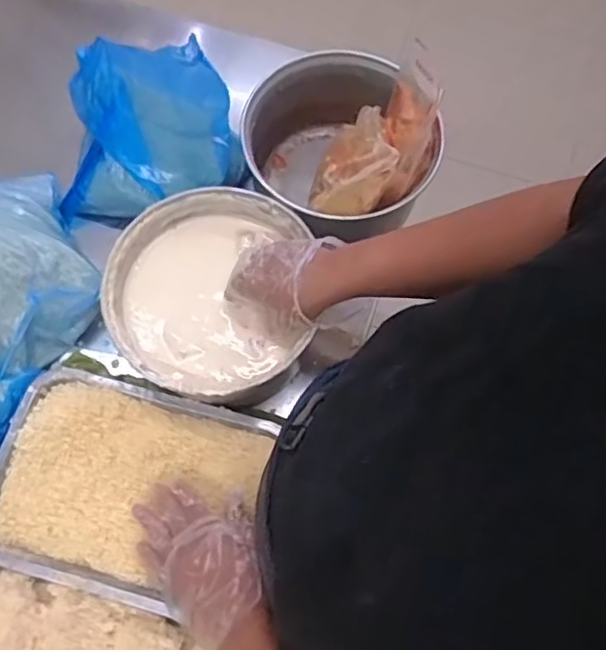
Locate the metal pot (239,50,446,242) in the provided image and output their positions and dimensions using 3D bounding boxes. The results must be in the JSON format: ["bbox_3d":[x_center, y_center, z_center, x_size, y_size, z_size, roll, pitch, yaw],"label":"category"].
[{"bbox_3d":[0.044,-0.198,0.782,0.219,0.148,0.235,1,70,-1],"label":"metal pot"}]

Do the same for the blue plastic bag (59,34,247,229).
[{"bbox_3d":[-0.186,-0.212,0.726,0.204,0.214,0.129,16,70,4],"label":"blue plastic bag"}]

